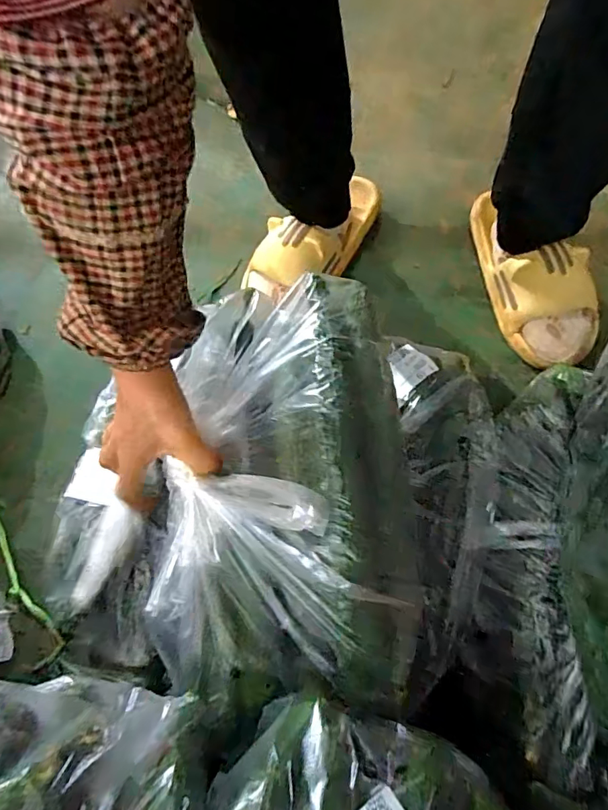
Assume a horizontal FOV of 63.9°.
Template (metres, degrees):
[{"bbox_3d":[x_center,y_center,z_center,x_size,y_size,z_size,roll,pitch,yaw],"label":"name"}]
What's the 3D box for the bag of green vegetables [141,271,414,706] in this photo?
[{"bbox_3d":[-0.017,0.042,0.352,0.171,0.088,0.290,2,65,3],"label":"bag of green vegetables"}]

